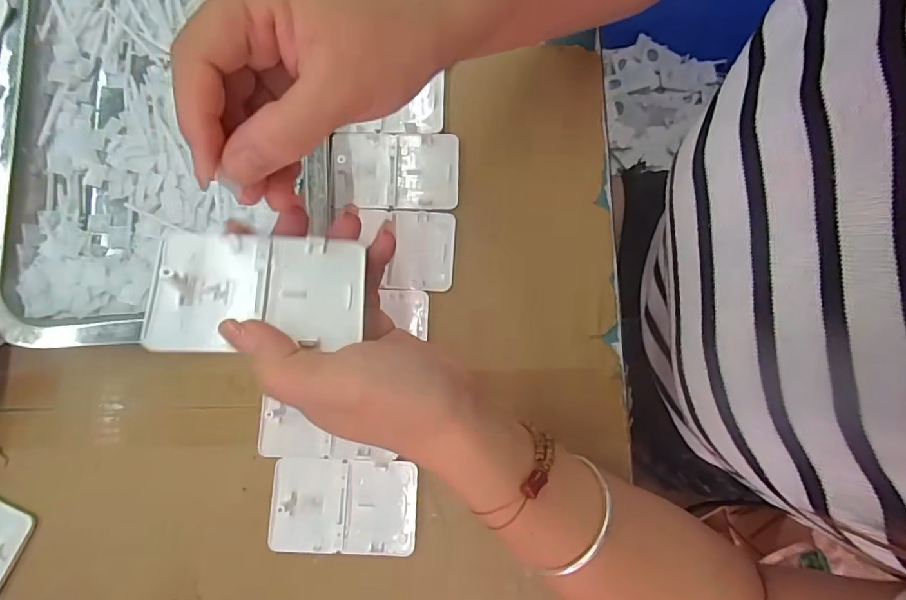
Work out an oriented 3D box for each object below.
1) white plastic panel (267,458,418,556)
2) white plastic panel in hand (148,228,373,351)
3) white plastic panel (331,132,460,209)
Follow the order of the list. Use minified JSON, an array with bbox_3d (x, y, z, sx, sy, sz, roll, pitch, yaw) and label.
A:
[{"bbox_3d":[-0.066,0.123,0.291,0.086,0.005,0.051,2,80,0],"label":"white plastic panel"},{"bbox_3d":[-0.082,-0.004,0.210,0.084,0.005,0.051,1,69,-12],"label":"white plastic panel in hand"},{"bbox_3d":[-0.039,-0.087,0.329,0.085,0.004,0.053,1,80,0],"label":"white plastic panel"}]

